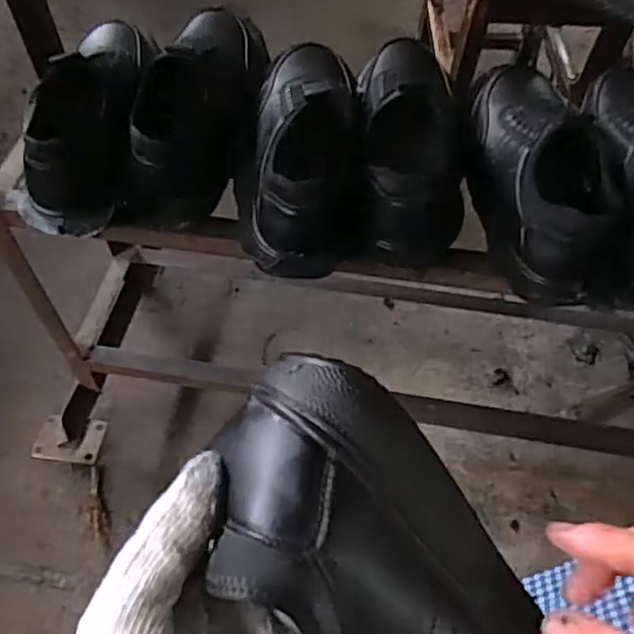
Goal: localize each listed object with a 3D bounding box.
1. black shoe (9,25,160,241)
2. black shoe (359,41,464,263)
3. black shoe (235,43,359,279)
[{"bbox_3d":[-0.230,-0.209,0.645,0.092,0.086,0.269,-2,55,-1],"label":"black shoe"},{"bbox_3d":[0.087,-0.178,0.630,0.090,0.089,0.273,1,55,1],"label":"black shoe"},{"bbox_3d":[-0.013,-0.185,0.626,0.102,0.084,0.311,3,55,3],"label":"black shoe"}]

